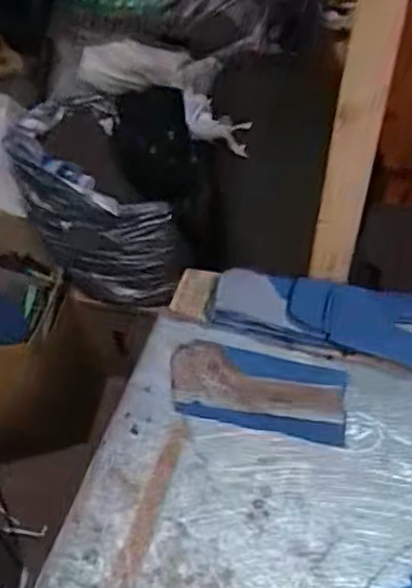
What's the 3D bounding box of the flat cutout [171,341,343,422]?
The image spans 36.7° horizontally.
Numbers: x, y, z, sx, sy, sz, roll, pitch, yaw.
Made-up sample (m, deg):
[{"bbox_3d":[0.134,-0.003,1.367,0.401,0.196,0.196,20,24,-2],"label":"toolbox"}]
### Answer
[{"bbox_3d":[0.042,0.071,0.516,0.139,0.004,0.060,5,43,7],"label":"flat cutout"}]

